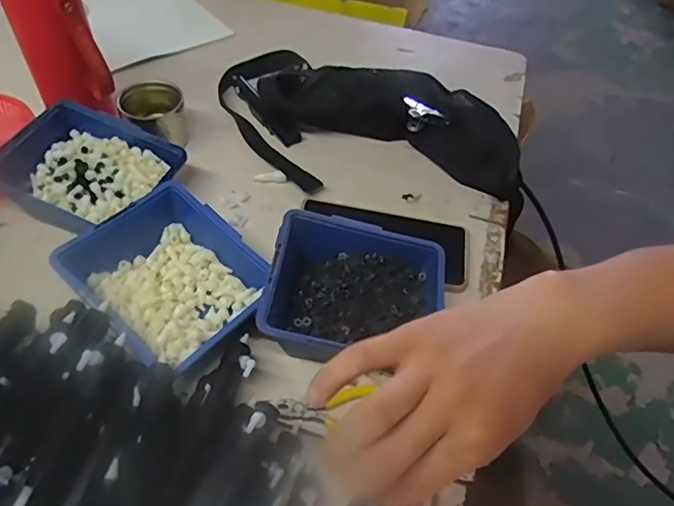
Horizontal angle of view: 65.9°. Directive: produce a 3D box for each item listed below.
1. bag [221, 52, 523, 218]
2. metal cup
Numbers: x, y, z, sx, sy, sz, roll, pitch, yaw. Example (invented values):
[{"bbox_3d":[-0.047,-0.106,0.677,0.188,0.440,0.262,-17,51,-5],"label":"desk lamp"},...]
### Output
[{"bbox_3d":[0.032,-0.141,0.568,0.356,0.057,0.179,23,55,12],"label":"bag"},{"bbox_3d":[-0.189,-0.140,0.542,0.063,0.053,0.061,2,53,-3],"label":"metal cup"}]

